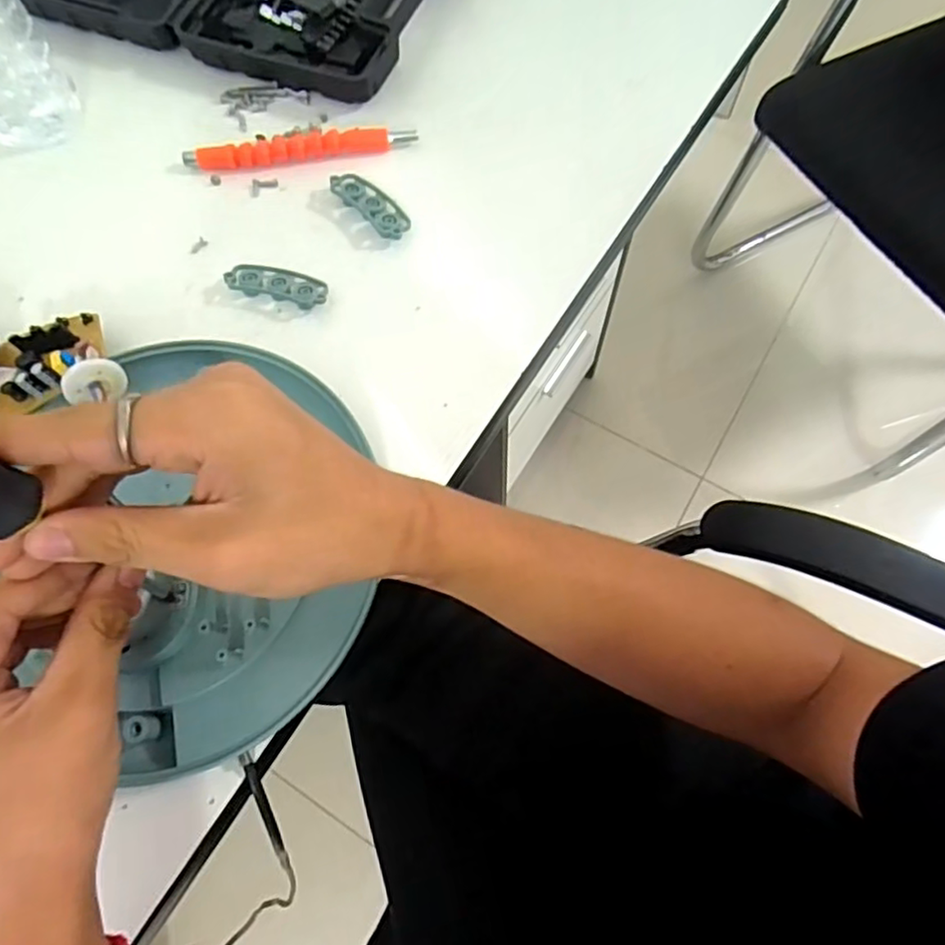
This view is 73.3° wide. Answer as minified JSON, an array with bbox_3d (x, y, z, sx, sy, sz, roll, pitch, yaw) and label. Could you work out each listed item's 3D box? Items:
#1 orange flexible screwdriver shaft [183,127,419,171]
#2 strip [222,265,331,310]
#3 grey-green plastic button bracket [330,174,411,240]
[{"bbox_3d":[-0.125,-0.235,0.462,0.165,0.016,0.015,-8,69,-1],"label":"orange flexible screwdriver shaft"},{"bbox_3d":[-0.130,-0.126,0.427,0.068,0.010,0.026,17,70,8],"label":"strip"},{"bbox_3d":[-0.070,-0.188,0.446,0.027,0.010,0.069,-39,73,-12],"label":"grey-green plastic button bracket"}]

